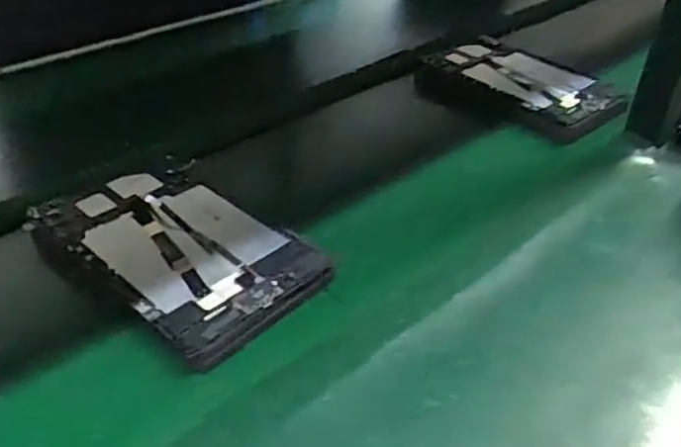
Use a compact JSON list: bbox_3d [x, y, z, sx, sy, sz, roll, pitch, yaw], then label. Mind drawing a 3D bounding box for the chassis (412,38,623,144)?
[{"bbox_3d":[0.235,-0.183,0.855,0.152,0.017,0.244,-32,49,-31],"label":"chassis"}]

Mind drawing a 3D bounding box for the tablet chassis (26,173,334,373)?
[{"bbox_3d":[-0.143,0.023,0.580,0.232,0.025,0.146,28,45,28],"label":"tablet chassis"}]

